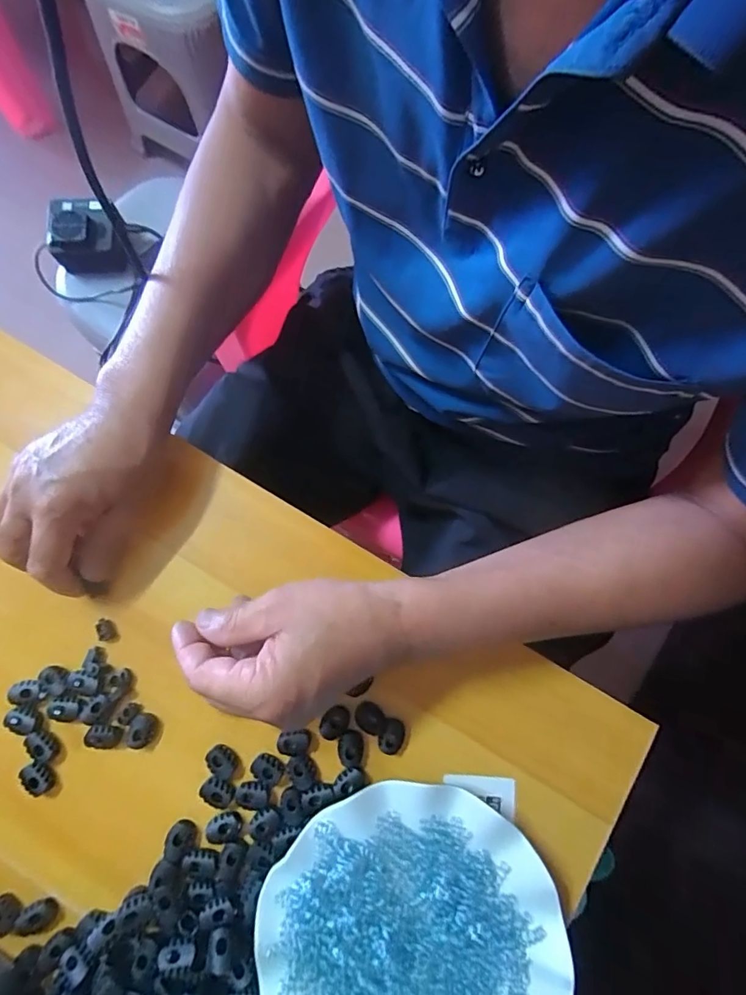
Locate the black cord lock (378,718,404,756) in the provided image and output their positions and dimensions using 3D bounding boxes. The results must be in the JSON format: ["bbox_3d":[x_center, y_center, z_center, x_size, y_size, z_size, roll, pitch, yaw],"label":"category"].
[{"bbox_3d":[0.013,0.164,0.335,0.016,0.006,0.021,18,79,4],"label":"black cord lock"}]

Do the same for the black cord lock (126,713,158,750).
[{"bbox_3d":[-0.160,0.162,0.337,0.017,0.006,0.023,15,79,4],"label":"black cord lock"}]

